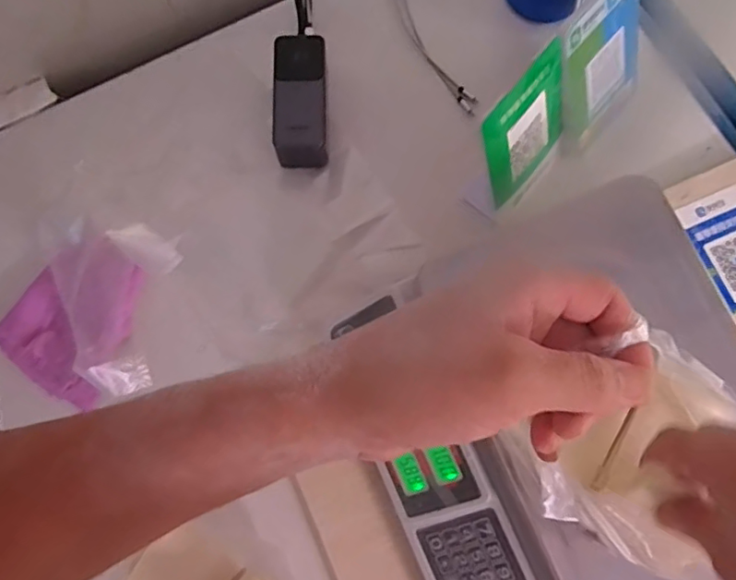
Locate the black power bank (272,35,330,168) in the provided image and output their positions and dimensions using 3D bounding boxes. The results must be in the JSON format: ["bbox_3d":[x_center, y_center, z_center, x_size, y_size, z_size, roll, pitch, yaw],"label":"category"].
[{"bbox_3d":[-0.070,-0.200,0.607,0.055,0.046,0.139,-1,76,-1],"label":"black power bank"}]

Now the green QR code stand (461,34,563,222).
[{"bbox_3d":[0.150,-0.143,0.540,0.057,0.137,0.115,39,79,8],"label":"green QR code stand"}]

